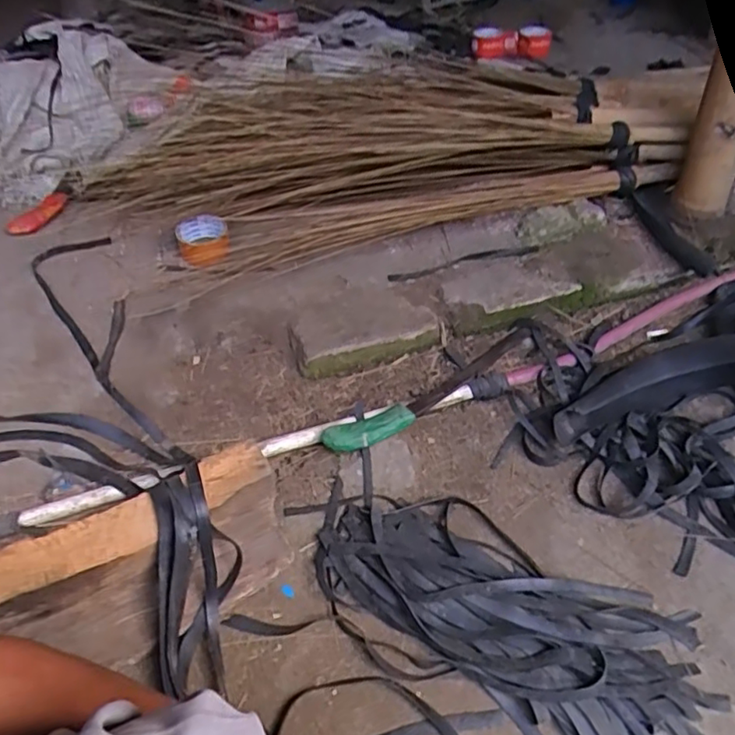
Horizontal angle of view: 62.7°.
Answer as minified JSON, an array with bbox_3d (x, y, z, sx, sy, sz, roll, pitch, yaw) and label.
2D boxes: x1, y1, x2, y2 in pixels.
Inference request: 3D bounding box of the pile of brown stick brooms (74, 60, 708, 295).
[{"bbox_3d":[0.041,-0.355,1.036,0.998,0.202,0.316,-14,46,-12],"label":"pile of brown stick brooms"}]

